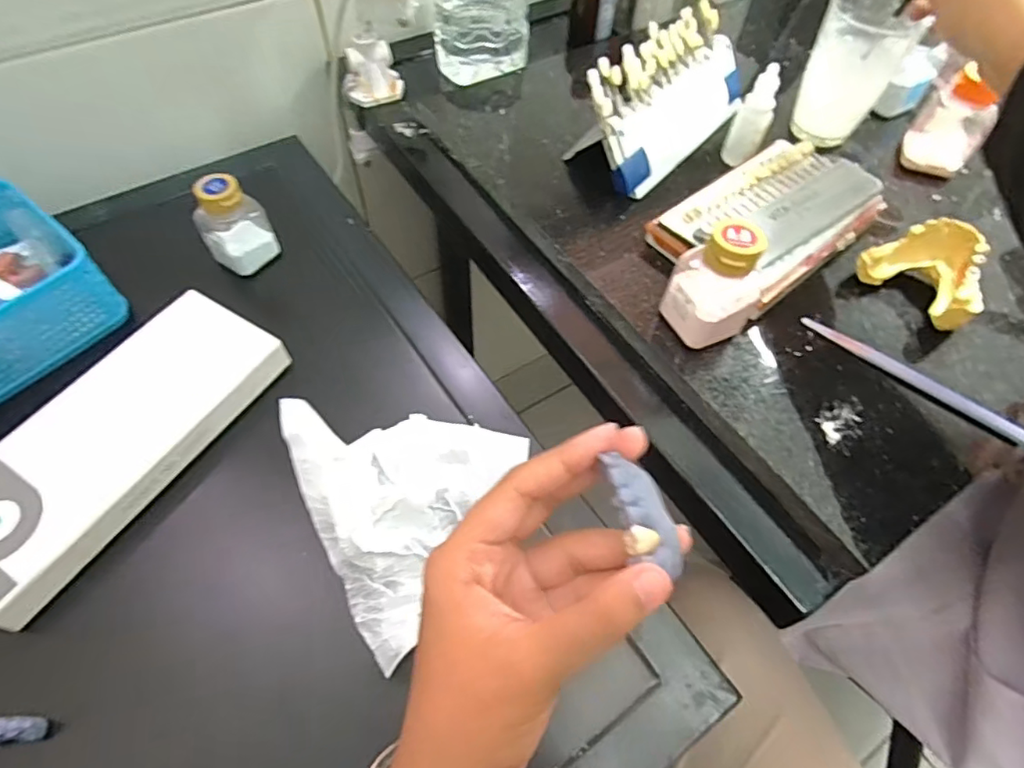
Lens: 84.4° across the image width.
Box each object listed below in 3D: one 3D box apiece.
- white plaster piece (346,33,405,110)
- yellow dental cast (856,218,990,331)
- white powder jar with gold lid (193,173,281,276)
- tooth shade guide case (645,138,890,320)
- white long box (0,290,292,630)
[{"bbox_3d":[-0.119,-0.270,0.488,0.048,0.048,0.026,-19,59,-15],"label":"white plaster piece"},{"bbox_3d":[0.271,-0.074,0.365,0.051,0.042,0.071,-35,64,-23],"label":"yellow dental cast"},{"bbox_3d":[-0.214,-0.123,0.440,0.033,0.077,0.043,30,60,16],"label":"white powder jar with gold lid"},{"bbox_3d":[0.182,-0.117,0.397,0.150,0.032,0.097,-36,64,-24],"label":"tooth shade guide case"},{"bbox_3d":[-0.251,0.034,0.360,0.087,0.031,0.212,29,59,16],"label":"white long box"}]

